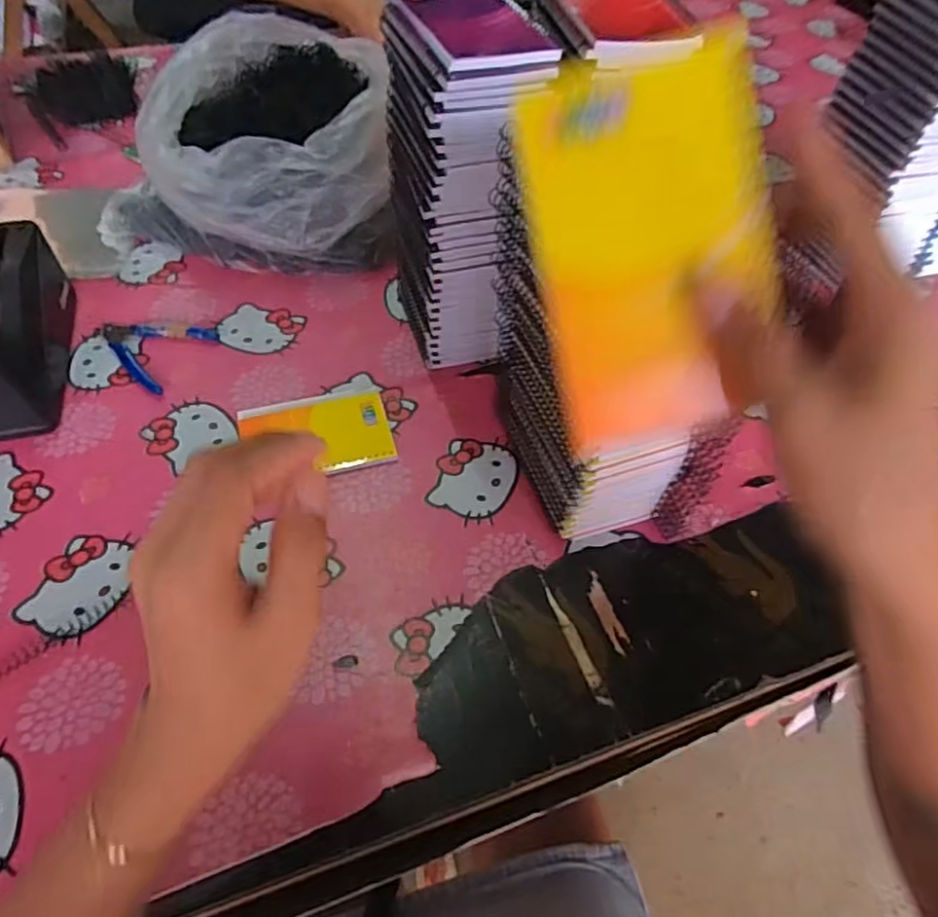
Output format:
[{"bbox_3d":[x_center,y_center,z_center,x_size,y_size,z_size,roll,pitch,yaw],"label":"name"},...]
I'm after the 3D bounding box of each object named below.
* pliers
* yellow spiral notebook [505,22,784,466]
[{"bbox_3d":[-0.314,-0.113,0.638,0.096,0.014,0.090,23,55,15],"label":"pliers"},{"bbox_3d":[0.067,-0.073,0.233,0.081,0.130,0.004,-11,12,9],"label":"yellow spiral notebook"}]

